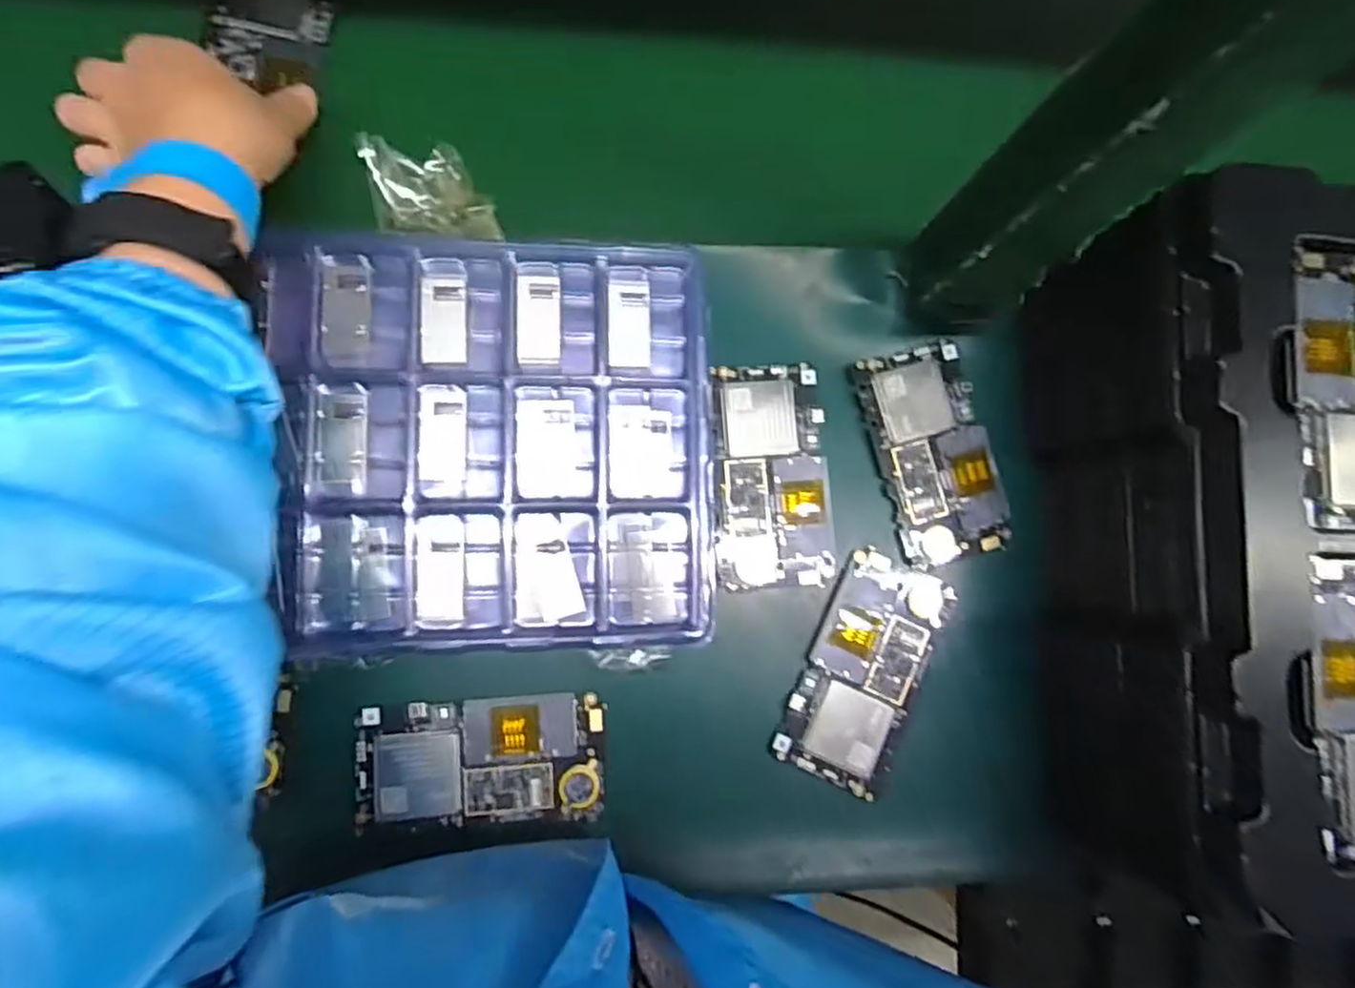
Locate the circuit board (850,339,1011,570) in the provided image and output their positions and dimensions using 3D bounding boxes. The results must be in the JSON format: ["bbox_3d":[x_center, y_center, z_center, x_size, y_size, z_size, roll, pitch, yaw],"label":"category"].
[{"bbox_3d":[0.148,-0.023,0.422,0.067,0.010,0.124,-17,85,-9],"label":"circuit board"}]

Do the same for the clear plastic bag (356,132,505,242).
[{"bbox_3d":[-0.132,-0.161,0.388,0.075,0.023,0.045,7,81,-6],"label":"clear plastic bag"}]

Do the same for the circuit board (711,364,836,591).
[{"bbox_3d":[0.054,-0.010,0.411,0.064,0.006,0.123,-1,82,-7],"label":"circuit board"}]

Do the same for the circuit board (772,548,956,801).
[{"bbox_3d":[0.104,0.098,0.407,0.062,0.011,0.124,26,80,-3],"label":"circuit board"}]

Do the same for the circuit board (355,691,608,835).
[{"bbox_3d":[-0.100,0.138,0.378,0.122,0.006,0.063,0,82,-7],"label":"circuit board"}]

